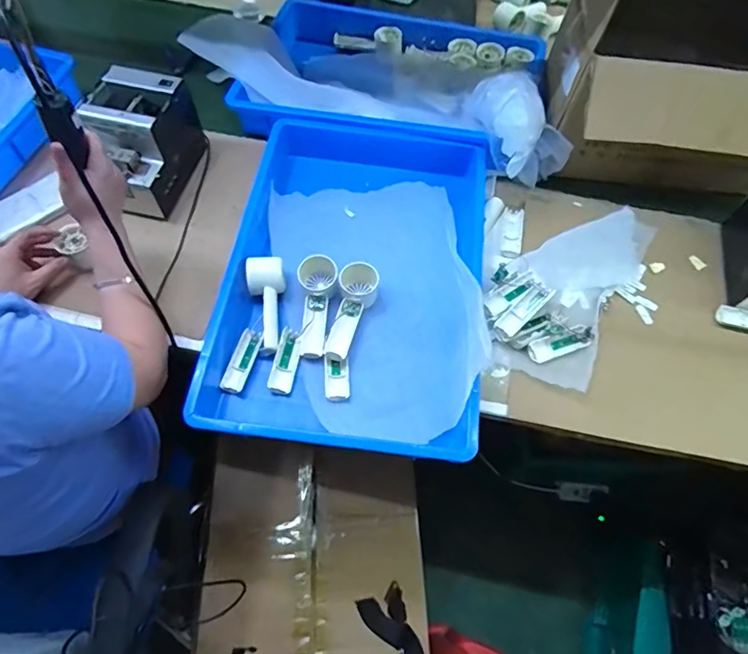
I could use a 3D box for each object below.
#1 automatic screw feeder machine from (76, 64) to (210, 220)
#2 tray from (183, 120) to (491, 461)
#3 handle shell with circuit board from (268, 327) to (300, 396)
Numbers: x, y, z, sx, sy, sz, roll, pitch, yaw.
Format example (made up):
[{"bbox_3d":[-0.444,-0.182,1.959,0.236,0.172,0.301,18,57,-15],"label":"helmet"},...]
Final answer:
[{"bbox_3d":[-0.389,-0.300,0.805,0.132,0.140,0.200,12,62,4],"label":"automatic screw feeder machine"},{"bbox_3d":[-0.022,-0.086,0.765,0.373,0.089,0.557,8,62,1],"label":"tray"},{"bbox_3d":[-0.127,0.050,0.711,0.030,0.023,0.095,9,62,2],"label":"handle shell with circuit board"}]

